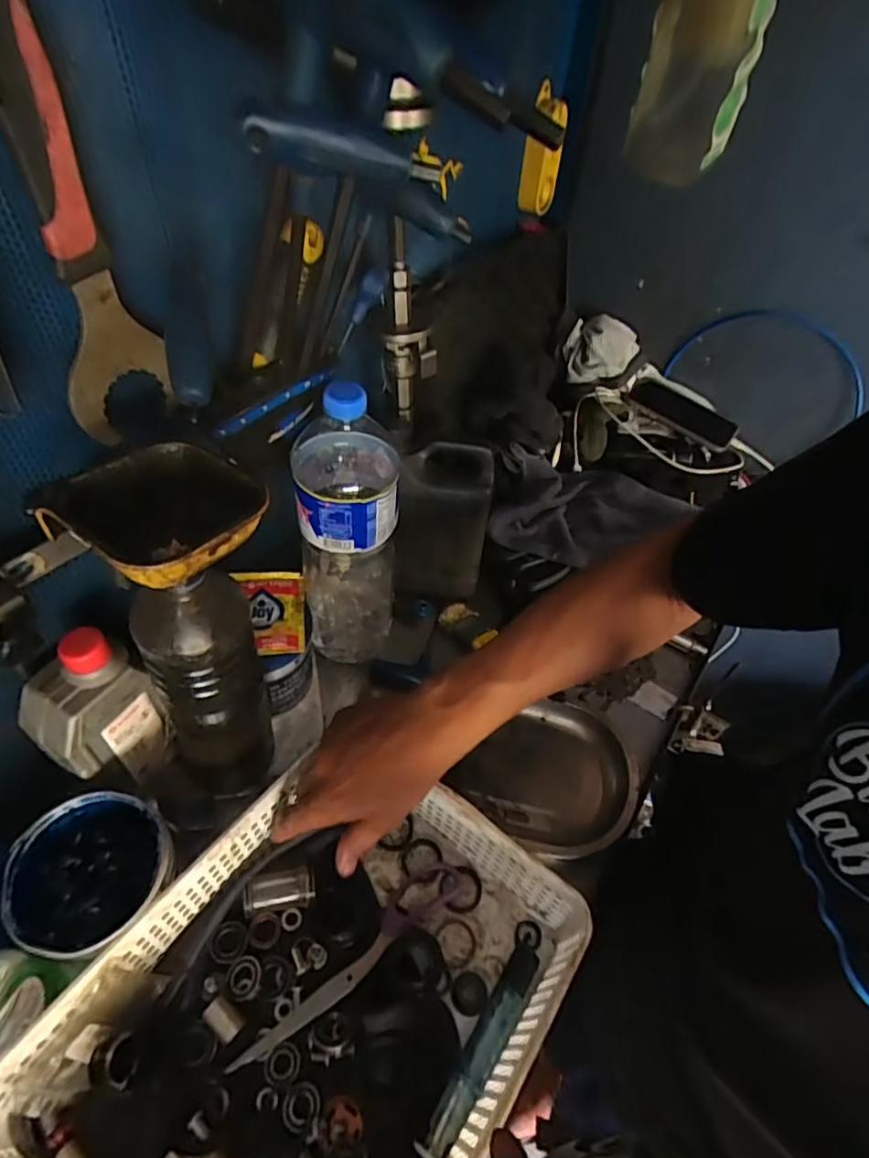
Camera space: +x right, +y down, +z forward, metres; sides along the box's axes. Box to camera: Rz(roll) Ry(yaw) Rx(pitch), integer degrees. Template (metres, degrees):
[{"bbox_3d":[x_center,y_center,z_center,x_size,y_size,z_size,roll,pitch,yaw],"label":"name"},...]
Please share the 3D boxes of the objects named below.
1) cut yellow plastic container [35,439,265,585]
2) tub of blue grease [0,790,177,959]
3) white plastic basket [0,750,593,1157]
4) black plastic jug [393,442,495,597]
[{"bbox_3d":[-0.148,-0.031,0.339,0.087,0.054,0.092,3,49,-3],"label":"cut yellow plastic container"},{"bbox_3d":[-0.244,0.217,0.425,0.108,0.074,0.097,8,49,2],"label":"tub of blue grease"},{"bbox_3d":[-0.084,0.294,0.393,0.255,0.082,0.323,28,52,18],"label":"white plastic basket"},{"bbox_3d":[0.009,-0.063,0.651,0.103,0.165,0.079,9,49,2],"label":"black plastic jug"}]

